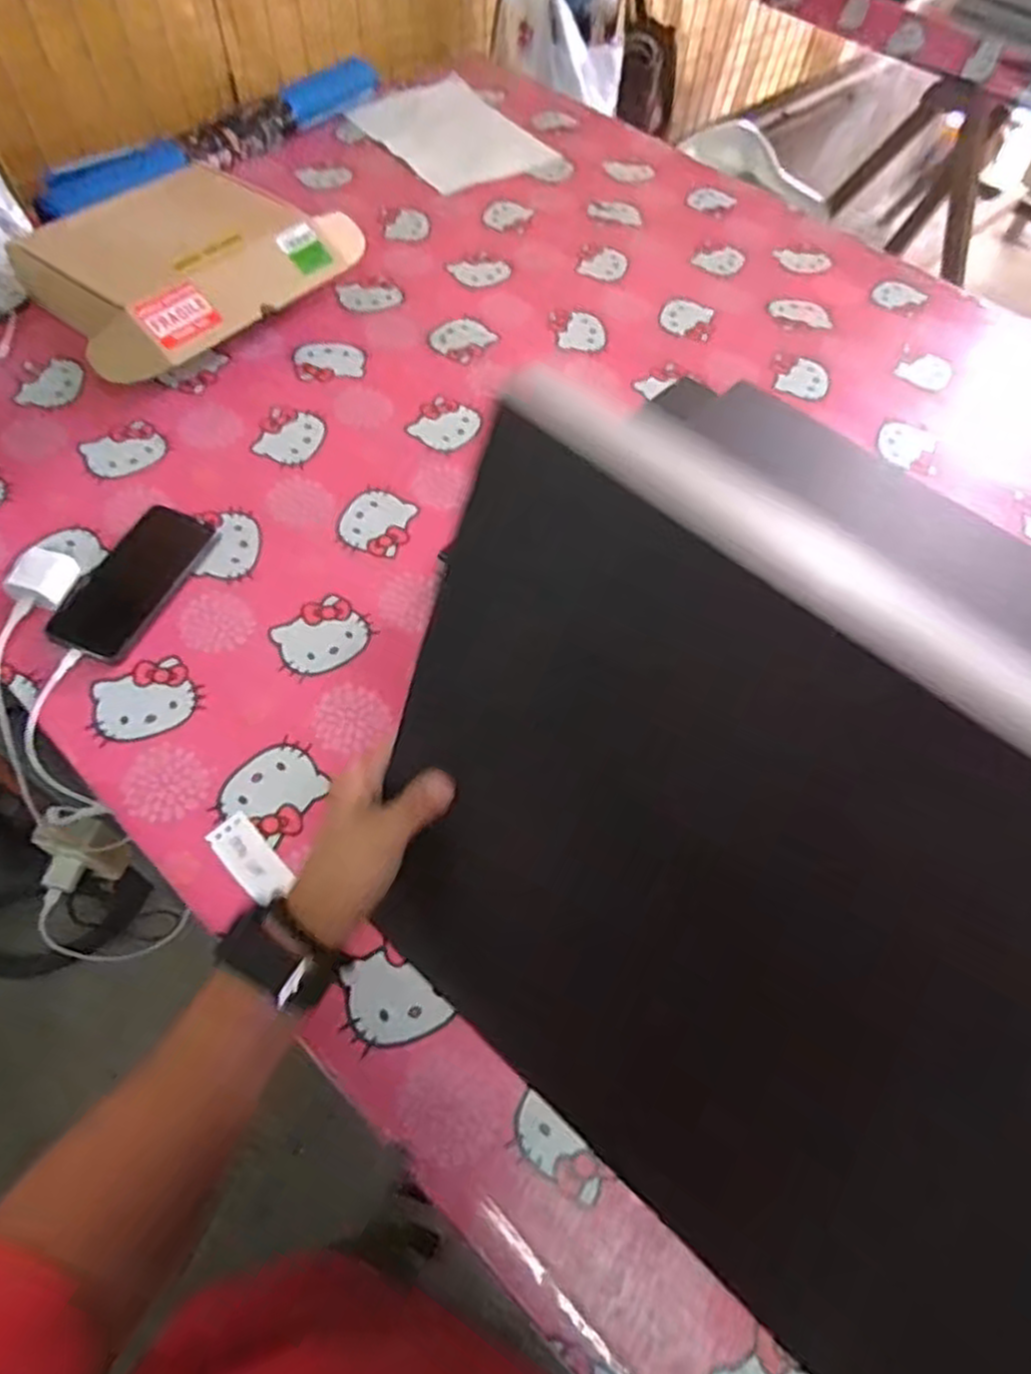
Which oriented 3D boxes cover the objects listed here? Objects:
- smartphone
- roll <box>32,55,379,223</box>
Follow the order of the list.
[{"bbox_3d":[-0.346,-0.097,0.671,0.080,0.008,0.161,24,66,2],"label":"smartphone"},{"bbox_3d":[-0.417,-0.794,1.062,0.071,0.062,0.590,33,63,14],"label":"roll"}]

